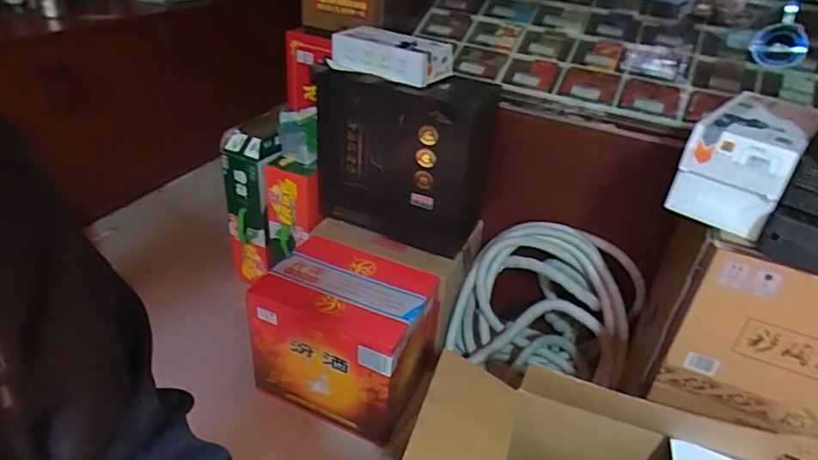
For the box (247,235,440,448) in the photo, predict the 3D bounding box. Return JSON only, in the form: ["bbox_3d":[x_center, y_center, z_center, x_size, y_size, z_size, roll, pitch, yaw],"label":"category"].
[{"bbox_3d":[-0.133,0.226,1.160,0.323,0.291,0.256,17,34,17],"label":"box"}]

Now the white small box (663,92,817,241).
[{"bbox_3d":[0.474,-0.096,0.745,0.119,0.132,0.201,29,40,32],"label":"white small box"}]

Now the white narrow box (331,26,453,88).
[{"bbox_3d":[-0.042,-0.366,1.096,0.243,0.075,0.111,16,34,16],"label":"white narrow box"}]

